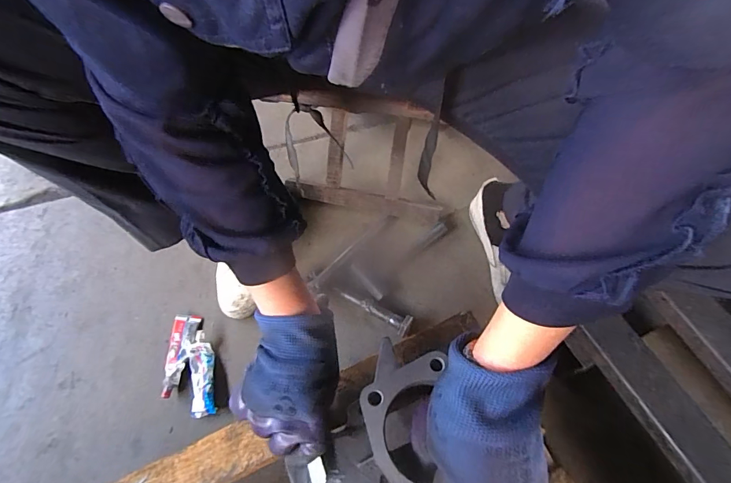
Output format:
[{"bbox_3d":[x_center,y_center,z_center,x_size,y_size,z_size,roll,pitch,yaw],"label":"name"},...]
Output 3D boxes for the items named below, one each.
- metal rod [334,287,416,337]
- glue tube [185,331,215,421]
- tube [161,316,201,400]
[{"bbox_3d":[0.006,0.103,0.588,0.125,0.032,0.029,22,67,13],"label":"metal rod"},{"bbox_3d":[-0.239,0.192,0.573,0.035,0.018,0.117,-13,64,-3],"label":"glue tube"},{"bbox_3d":[-0.283,0.173,0.595,0.037,0.021,0.118,1,64,4],"label":"tube"}]

